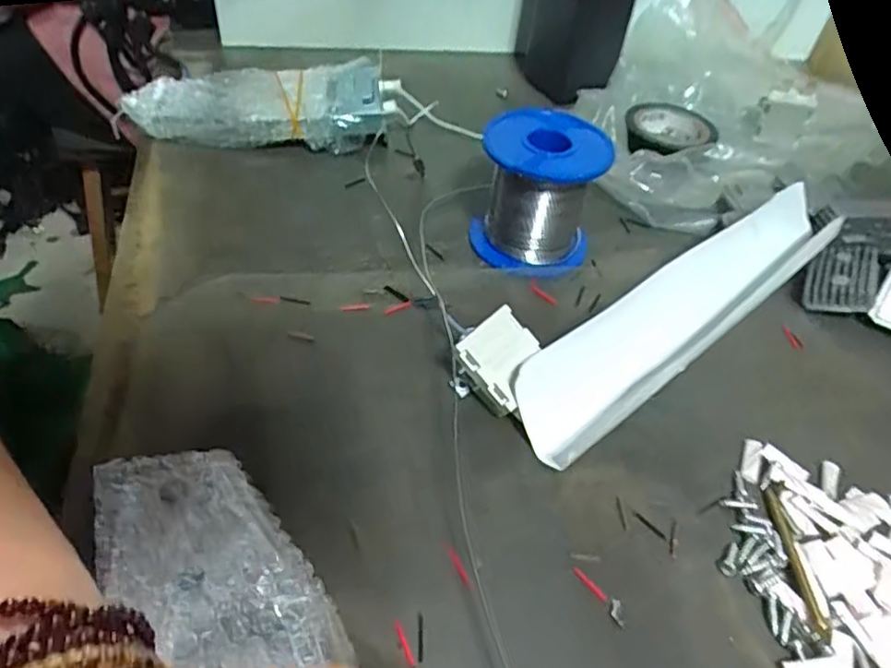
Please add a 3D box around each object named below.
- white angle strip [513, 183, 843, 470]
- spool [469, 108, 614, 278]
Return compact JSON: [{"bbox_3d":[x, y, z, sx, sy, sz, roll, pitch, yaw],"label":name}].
[{"bbox_3d":[0.120,-0.015,0.307,0.221,0.011,0.044,-31,98,-28],"label":"white angle strip"},{"bbox_3d":[0.049,-0.074,0.340,0.062,0.066,0.062,12,48,6],"label":"spool"}]

